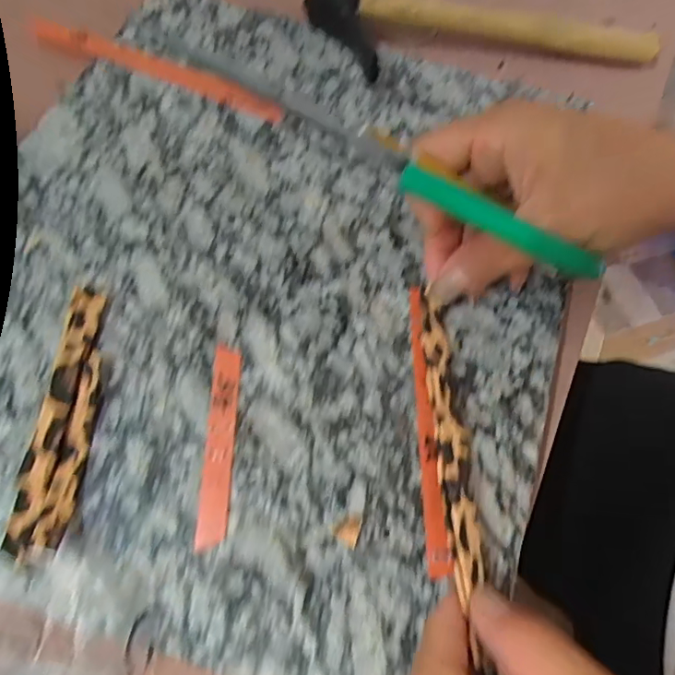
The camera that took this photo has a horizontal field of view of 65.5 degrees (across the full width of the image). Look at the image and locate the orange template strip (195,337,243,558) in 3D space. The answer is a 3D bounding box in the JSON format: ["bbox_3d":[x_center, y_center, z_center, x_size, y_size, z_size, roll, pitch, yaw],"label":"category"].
[{"bbox_3d":[-0.050,0.043,0.224,0.012,0.004,0.085,1,65,-3],"label":"orange template strip"}]

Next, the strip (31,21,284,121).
[{"bbox_3d":[-0.109,-0.164,0.319,0.165,0.005,0.021,21,66,6],"label":"strip"}]

